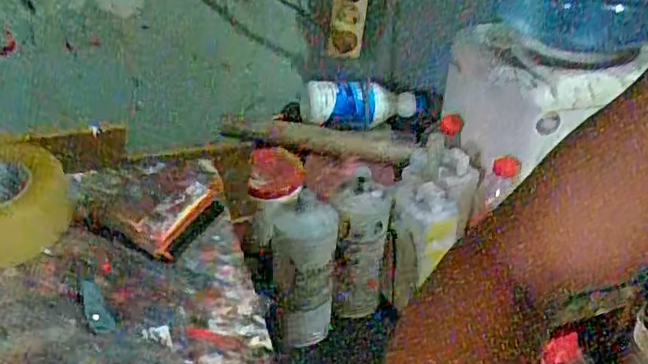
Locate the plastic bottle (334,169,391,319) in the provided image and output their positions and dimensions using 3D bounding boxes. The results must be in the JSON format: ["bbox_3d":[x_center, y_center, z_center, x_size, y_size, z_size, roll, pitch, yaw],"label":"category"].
[{"bbox_3d":[0.048,0.097,0.852,0.073,0.206,0.064,6,35,3],"label":"plastic bottle"}]

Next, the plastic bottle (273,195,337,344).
[{"bbox_3d":[-0.026,0.119,0.820,0.080,0.201,0.084,3,35,-1],"label":"plastic bottle"}]

